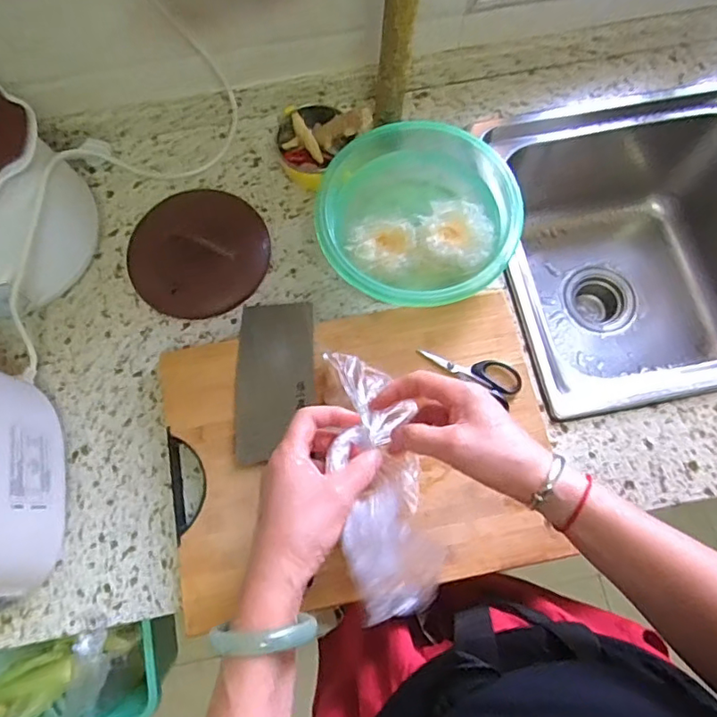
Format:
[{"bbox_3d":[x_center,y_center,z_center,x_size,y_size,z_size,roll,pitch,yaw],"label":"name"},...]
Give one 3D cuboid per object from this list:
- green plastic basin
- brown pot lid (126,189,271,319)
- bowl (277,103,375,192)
[{"bbox_3d":[0.065,-0.167,0.646,0.220,0.076,0.219,0,73,1],"label":"green plastic basin"},{"bbox_3d":[-0.195,-0.136,0.653,0.161,0.037,0.165,0,73,1],"label":"brown pot lid"},{"bbox_3d":[-0.043,-0.274,0.672,0.115,0.077,0.093,-31,75,-8],"label":"bowl"}]

